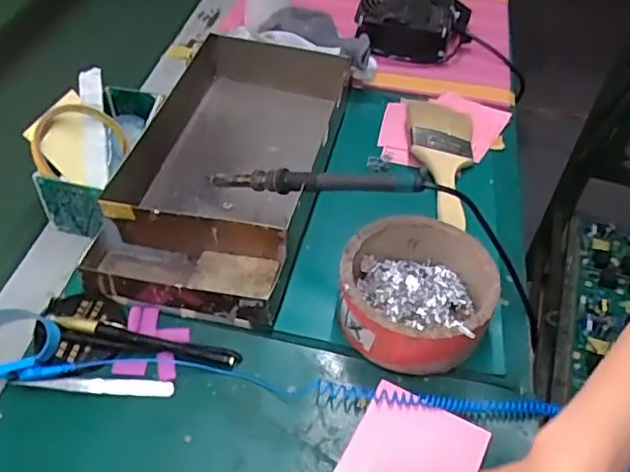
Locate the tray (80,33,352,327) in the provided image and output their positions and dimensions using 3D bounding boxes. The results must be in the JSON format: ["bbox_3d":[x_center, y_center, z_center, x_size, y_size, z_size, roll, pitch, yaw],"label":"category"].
[{"bbox_3d":[-0.087,-0.072,0.579,0.184,0.068,0.322,11,48,7],"label":"tray"}]

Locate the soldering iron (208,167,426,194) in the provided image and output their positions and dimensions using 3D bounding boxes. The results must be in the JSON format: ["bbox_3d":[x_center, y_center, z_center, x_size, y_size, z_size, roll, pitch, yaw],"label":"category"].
[{"bbox_3d":[-0.005,-0.047,0.514,0.200,0.017,0.015,4,44,26],"label":"soldering iron"}]

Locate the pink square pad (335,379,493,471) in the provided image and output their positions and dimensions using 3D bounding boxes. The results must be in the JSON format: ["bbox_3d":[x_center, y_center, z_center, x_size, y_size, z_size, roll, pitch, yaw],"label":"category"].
[{"bbox_3d":[0.069,0.154,0.423,0.085,0.011,0.085,23,50,17],"label":"pink square pad"}]

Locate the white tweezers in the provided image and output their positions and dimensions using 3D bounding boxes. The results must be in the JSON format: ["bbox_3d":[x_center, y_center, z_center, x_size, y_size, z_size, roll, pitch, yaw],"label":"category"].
[{"bbox_3d":[-0.161,0.109,0.446,0.111,0.012,0.011,3,47,-1],"label":"white tweezers"}]

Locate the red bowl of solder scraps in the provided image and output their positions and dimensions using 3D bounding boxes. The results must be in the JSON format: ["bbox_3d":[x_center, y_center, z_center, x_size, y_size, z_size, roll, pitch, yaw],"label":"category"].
[{"bbox_3d":[0.082,0.046,0.490,0.116,0.054,0.118,2,47,-2],"label":"red bowl of solder scraps"}]

